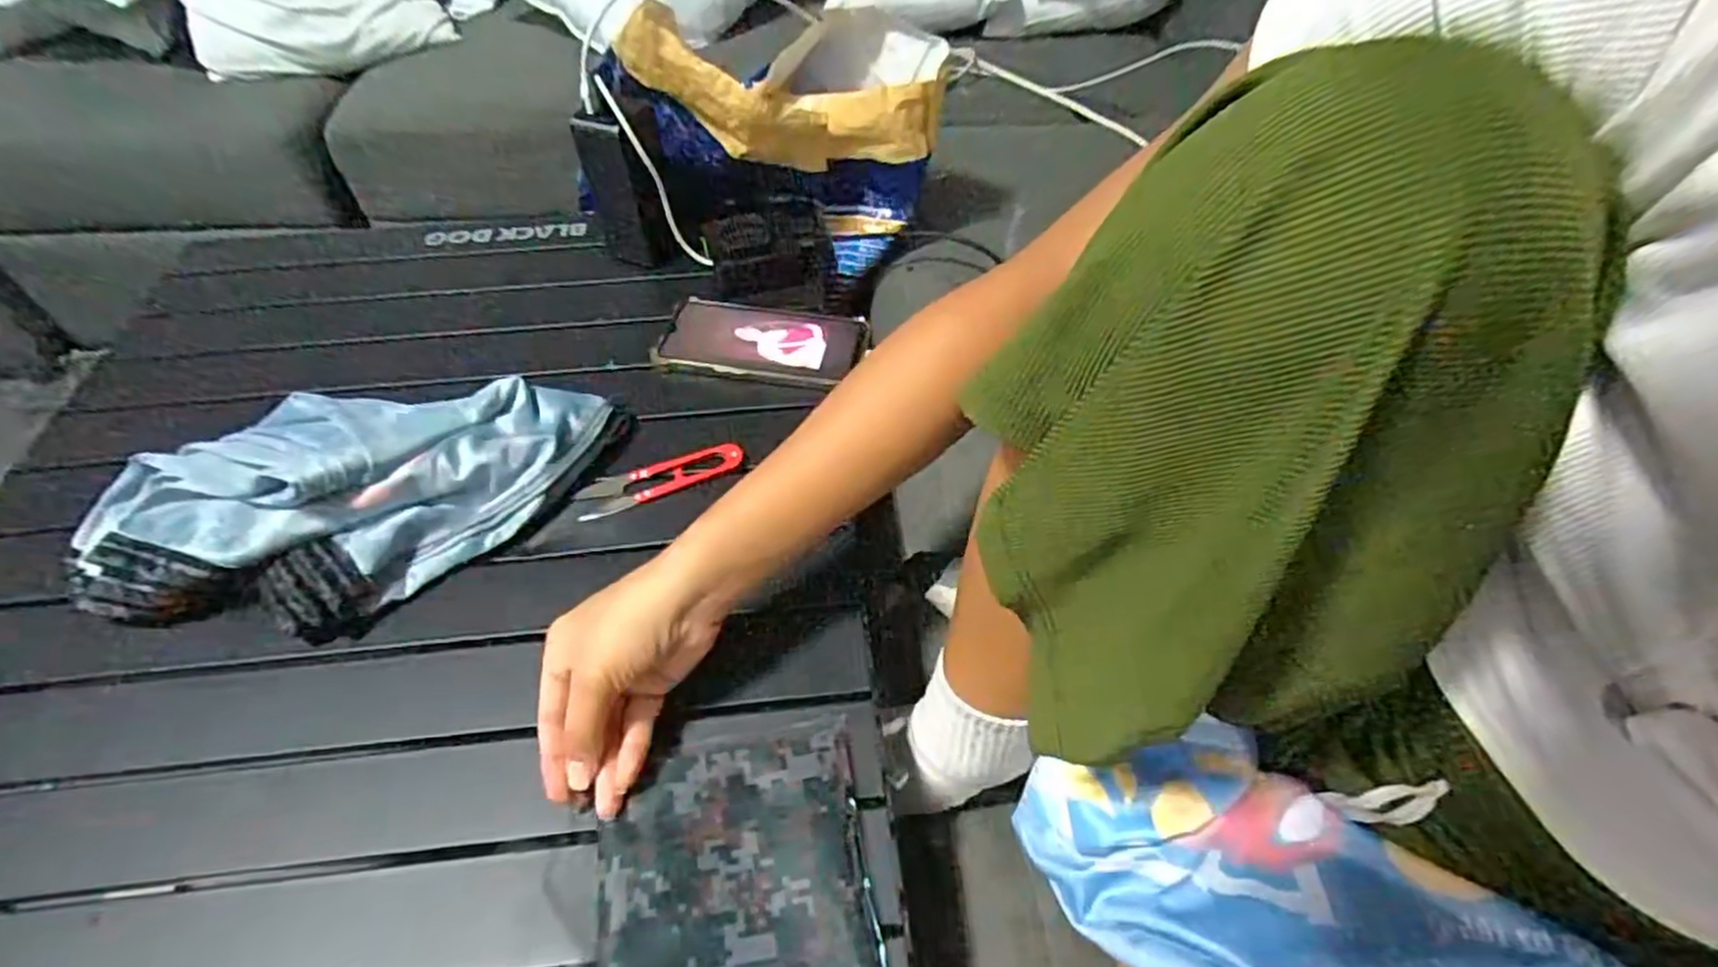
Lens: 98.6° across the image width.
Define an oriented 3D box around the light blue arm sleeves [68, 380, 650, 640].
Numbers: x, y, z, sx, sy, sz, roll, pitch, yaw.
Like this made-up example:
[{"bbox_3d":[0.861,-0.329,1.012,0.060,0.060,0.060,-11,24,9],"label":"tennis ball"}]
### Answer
[{"bbox_3d":[-0.316,0.007,0.474,0.315,0.069,0.166,-12,51,-10],"label":"light blue arm sleeves"}]

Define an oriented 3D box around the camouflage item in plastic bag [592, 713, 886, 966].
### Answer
[{"bbox_3d":[-0.065,0.187,0.353,0.135,0.020,0.139,-8,51,-7],"label":"camouflage item in plastic bag"}]

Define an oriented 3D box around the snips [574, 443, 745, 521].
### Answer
[{"bbox_3d":[-0.138,-0.003,0.520,0.116,0.015,0.032,-13,52,-11],"label":"snips"}]

